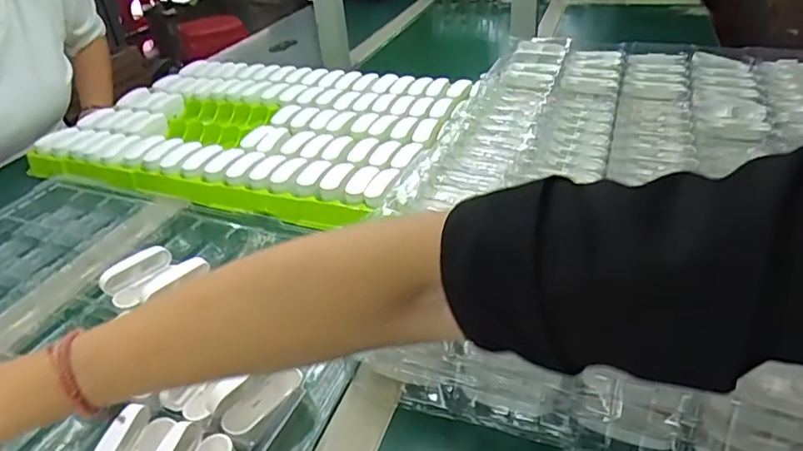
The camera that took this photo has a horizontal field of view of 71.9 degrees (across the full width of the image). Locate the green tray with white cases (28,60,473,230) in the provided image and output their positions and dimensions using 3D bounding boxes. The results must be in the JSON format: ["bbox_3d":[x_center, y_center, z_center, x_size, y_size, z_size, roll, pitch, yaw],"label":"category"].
[{"bbox_3d":[-0.206,-0.157,0.831,0.545,0.041,0.409,6,35,16],"label":"green tray with white cases"}]

